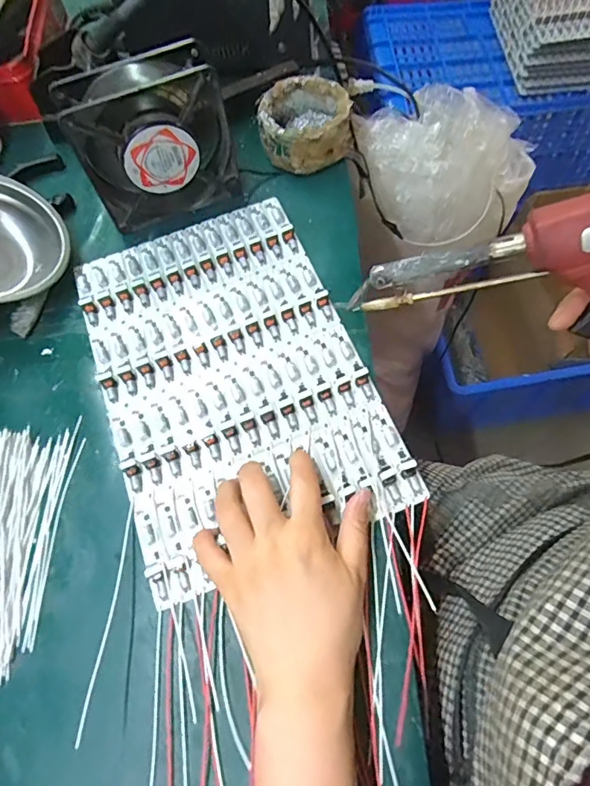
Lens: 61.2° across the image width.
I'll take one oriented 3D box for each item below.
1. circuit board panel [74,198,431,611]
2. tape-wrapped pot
[{"bbox_3d":[-0.053,-0.022,0.388,0.192,0.015,0.291,-21,65,-6],"label":"circuit board panel"},{"bbox_3d":[0.009,-0.252,0.468,0.082,0.045,0.084,-1,64,3],"label":"tape-wrapped pot"}]

